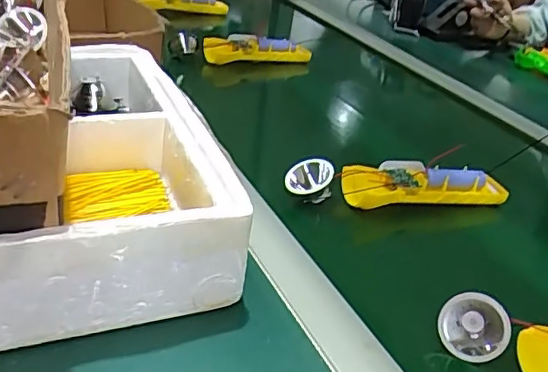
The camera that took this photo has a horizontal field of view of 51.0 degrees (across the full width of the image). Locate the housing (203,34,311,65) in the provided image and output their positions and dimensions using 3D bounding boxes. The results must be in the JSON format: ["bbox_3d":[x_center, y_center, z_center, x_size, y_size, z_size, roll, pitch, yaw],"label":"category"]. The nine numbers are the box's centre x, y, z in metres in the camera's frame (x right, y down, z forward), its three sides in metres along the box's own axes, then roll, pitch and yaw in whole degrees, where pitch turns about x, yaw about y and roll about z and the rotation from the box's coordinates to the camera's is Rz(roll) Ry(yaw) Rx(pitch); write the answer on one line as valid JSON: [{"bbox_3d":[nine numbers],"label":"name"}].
[{"bbox_3d":[-0.024,-0.198,0.849,0.169,0.042,0.037,-5,33,-19],"label":"housing"}]

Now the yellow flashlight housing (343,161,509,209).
[{"bbox_3d":[0.142,-0.002,0.551,0.164,0.028,0.044,-3,32,-16],"label":"yellow flashlight housing"}]

